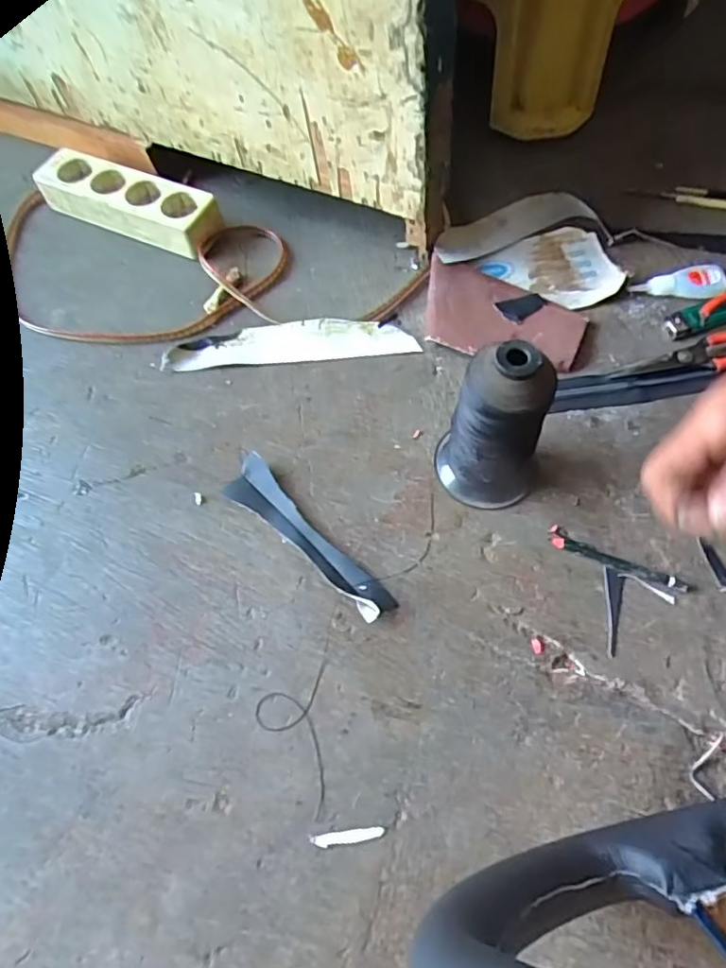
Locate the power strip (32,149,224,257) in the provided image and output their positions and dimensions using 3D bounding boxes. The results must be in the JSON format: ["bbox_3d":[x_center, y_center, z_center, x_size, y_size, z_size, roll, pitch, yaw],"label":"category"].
[{"bbox_3d":[-0.242,-0.290,0.600,0.199,0.046,0.055,21,67,13],"label":"power strip"}]

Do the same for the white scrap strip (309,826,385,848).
[{"bbox_3d":[-0.010,0.219,0.358,0.045,0.004,0.008,-9,64,-1],"label":"white scrap strip"}]

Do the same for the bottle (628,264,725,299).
[{"bbox_3d":[0.292,-0.188,0.537,0.081,0.015,0.032,2,64,5],"label":"bottle"}]

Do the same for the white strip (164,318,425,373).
[{"bbox_3d":[-0.067,-0.132,0.532,0.227,0.014,0.036,-5,64,1],"label":"white strip"}]

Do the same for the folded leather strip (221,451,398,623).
[{"bbox_3d":[-0.043,0.039,0.444,0.166,0.016,0.036,40,72,20],"label":"folded leather strip"}]

